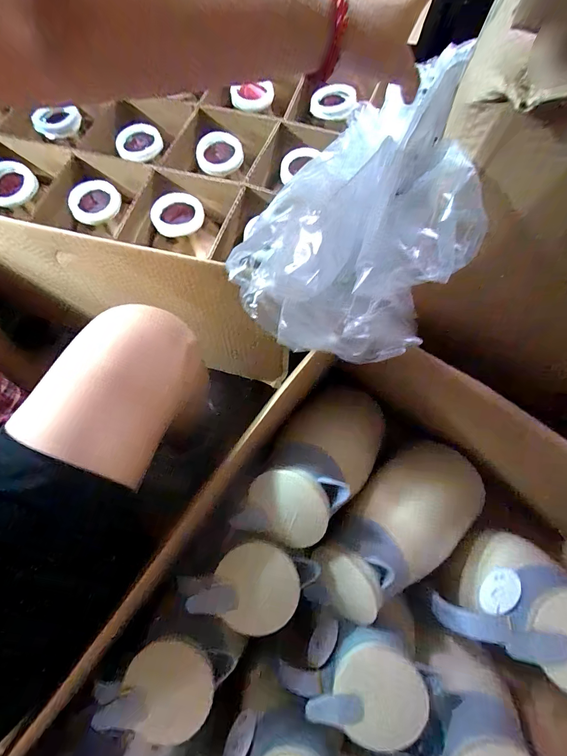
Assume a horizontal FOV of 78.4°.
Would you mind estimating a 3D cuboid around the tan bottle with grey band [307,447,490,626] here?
[{"bbox_3d":[0.145,0.176,0.425,0.249,0.086,0.116,-26,71,-32],"label":"tan bottle with grey band"}]

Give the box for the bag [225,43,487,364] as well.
[{"bbox_3d":[0.071,-0.136,0.300,0.169,0.123,0.212,33,72,11],"label":"bag"}]

